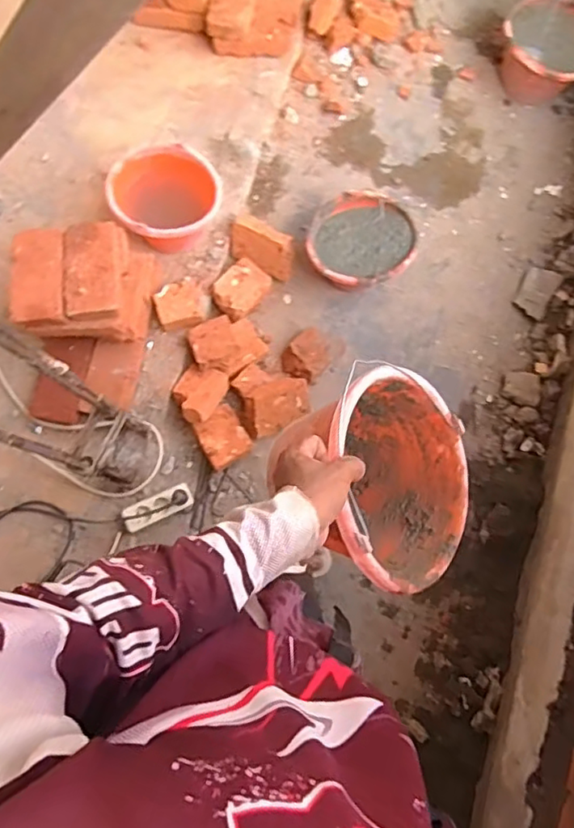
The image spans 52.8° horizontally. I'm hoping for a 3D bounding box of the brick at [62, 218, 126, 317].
[{"bbox_3d":[-0.386,-0.286,1.165,0.114,0.046,0.193,-4,78,0],"label":"brick"}]

